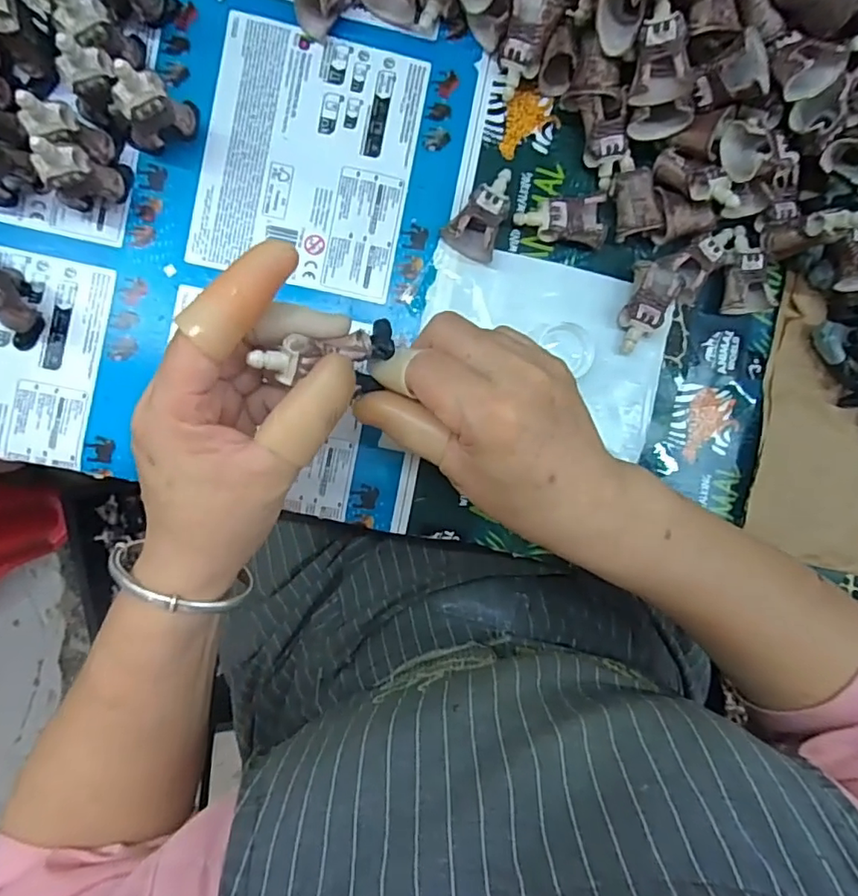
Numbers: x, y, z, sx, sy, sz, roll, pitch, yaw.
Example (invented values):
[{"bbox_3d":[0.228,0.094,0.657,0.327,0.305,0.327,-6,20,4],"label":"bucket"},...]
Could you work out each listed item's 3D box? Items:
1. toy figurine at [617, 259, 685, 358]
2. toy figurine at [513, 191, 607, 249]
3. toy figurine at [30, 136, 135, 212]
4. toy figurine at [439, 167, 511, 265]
[{"bbox_3d":[0.121,-0.078,0.320,0.025,0.018,0.049,20,91,-7],"label":"toy figurine"},{"bbox_3d":[0.073,-0.127,0.314,0.047,0.018,0.027,6,92,-6],"label":"toy figurine"},{"bbox_3d":[-0.164,-0.131,0.270,0.030,0.059,0.018,-28,95,-4],"label":"toy figurine"},{"bbox_3d":[0.027,-0.130,0.310,0.029,0.017,0.049,17,91,-7],"label":"toy figurine"}]

